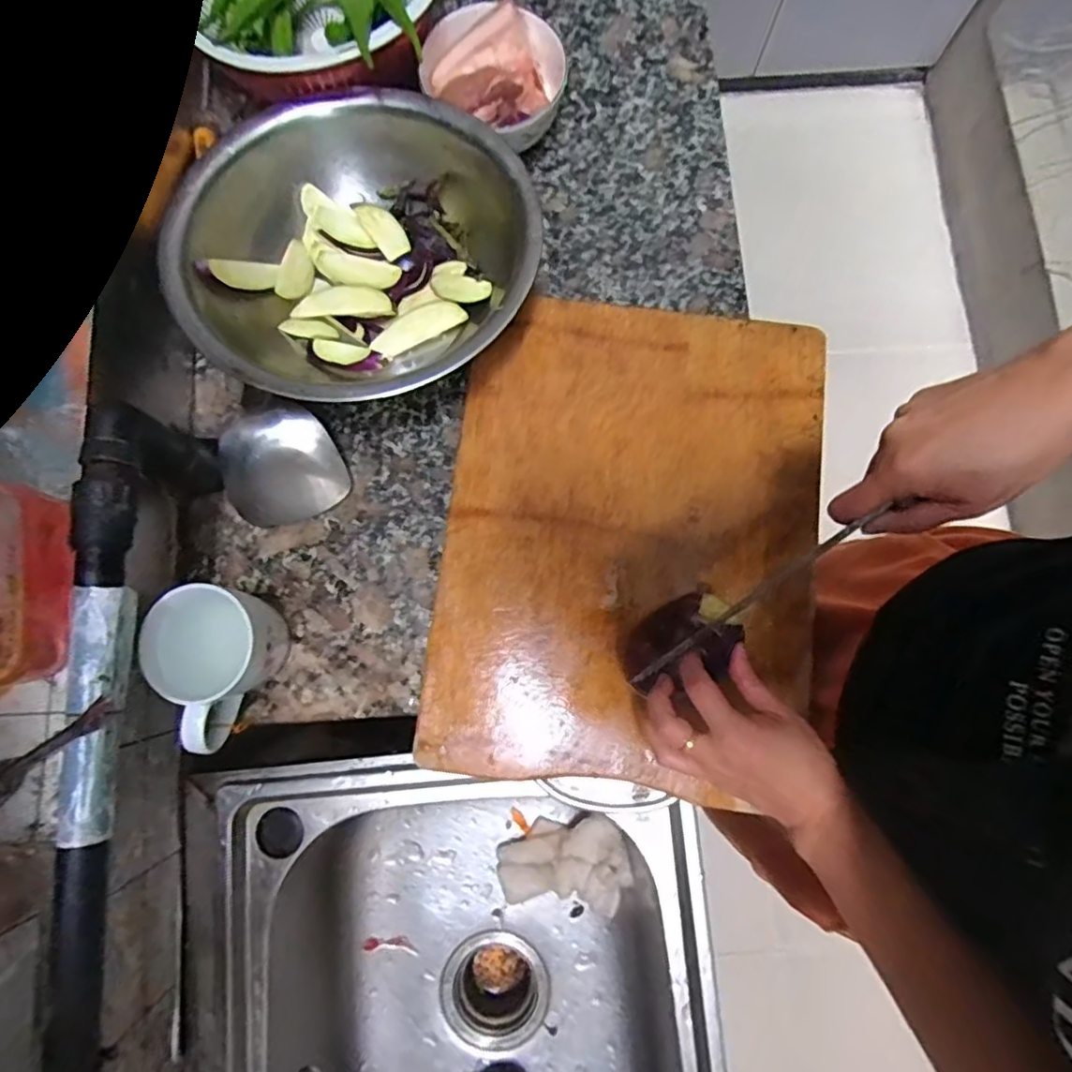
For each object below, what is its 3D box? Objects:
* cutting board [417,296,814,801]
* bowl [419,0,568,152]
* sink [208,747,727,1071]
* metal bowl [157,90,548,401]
[{"bbox_3d":[0.077,-0.003,0.492,0.288,0.025,0.386,6,80,1],"label":"cutting board"},{"bbox_3d":[-0.037,-0.408,0.538,0.122,0.080,0.105,24,80,4],"label":"bowl"},{"bbox_3d":[-0.057,0.477,0.533,0.384,0.204,0.574,-5,79,-1],"label":"sink"},{"bbox_3d":[-0.137,-0.225,0.498,0.267,0.100,0.266,0,79,0],"label":"metal bowl"}]

